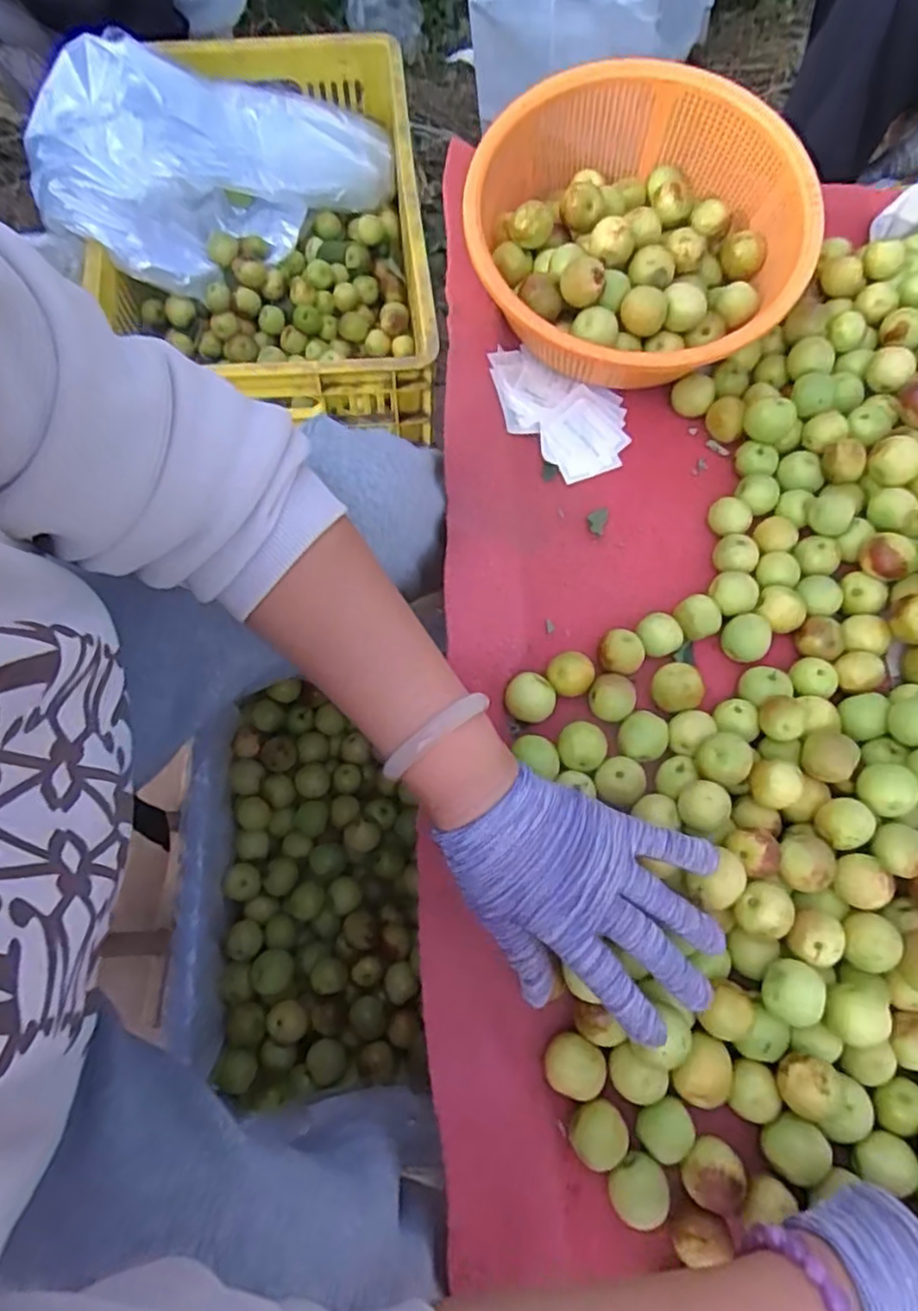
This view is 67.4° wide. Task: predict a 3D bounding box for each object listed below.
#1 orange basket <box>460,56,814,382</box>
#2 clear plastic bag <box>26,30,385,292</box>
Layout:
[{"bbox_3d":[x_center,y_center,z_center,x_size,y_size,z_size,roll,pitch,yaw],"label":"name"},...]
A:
[{"bbox_3d":[0.145,-0.332,0.570,0.252,0.126,0.262,0,70,-1],"label":"orange basket"},{"bbox_3d":[-0.283,-0.596,0.833,0.419,0.121,0.285,-15,71,-7],"label":"clear plastic bag"}]

